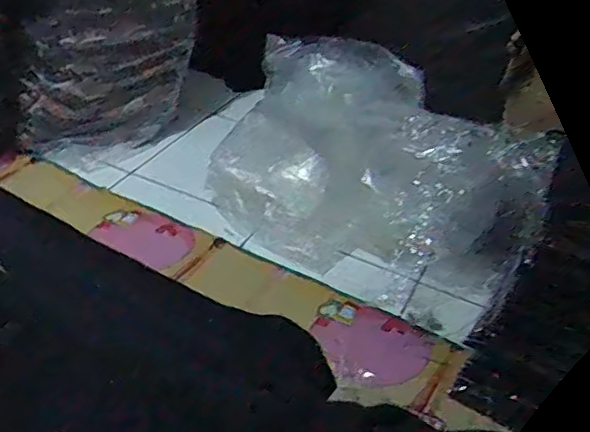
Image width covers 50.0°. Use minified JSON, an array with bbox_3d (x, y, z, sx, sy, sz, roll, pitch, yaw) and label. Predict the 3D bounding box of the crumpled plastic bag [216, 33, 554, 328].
[{"bbox_3d":[0.138,-0.131,1.231,0.639,0.209,0.575,18,39,15],"label":"crumpled plastic bag"}]

